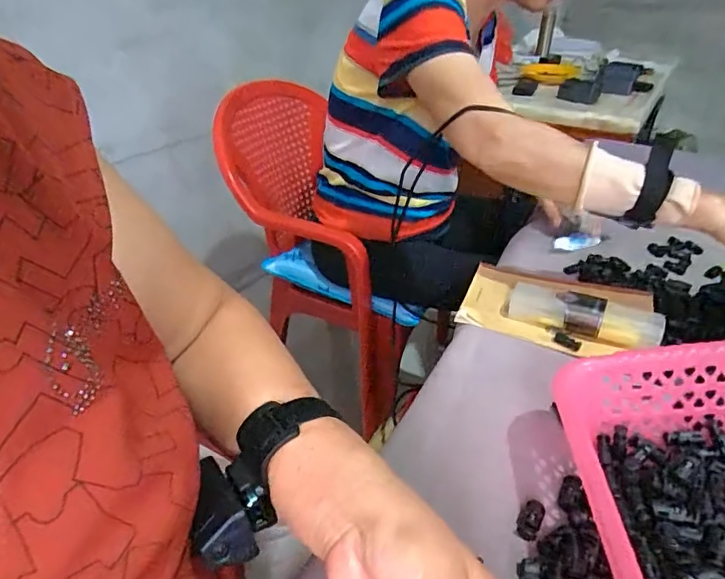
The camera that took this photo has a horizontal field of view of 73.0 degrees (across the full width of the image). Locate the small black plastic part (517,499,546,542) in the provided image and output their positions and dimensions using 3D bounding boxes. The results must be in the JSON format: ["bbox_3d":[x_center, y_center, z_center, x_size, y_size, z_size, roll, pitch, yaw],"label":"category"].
[{"bbox_3d":[0.120,0.164,0.351,0.015,0.006,0.030,20,39,26],"label":"small black plastic part"}]

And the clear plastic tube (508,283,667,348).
[{"bbox_3d":[0.244,0.027,0.546,0.156,0.035,0.046,20,39,26],"label":"clear plastic tube"}]

